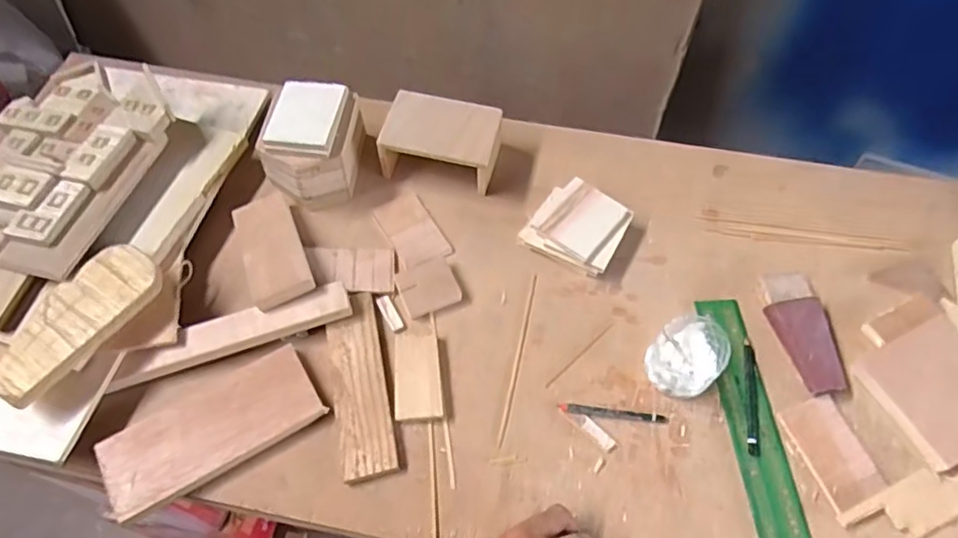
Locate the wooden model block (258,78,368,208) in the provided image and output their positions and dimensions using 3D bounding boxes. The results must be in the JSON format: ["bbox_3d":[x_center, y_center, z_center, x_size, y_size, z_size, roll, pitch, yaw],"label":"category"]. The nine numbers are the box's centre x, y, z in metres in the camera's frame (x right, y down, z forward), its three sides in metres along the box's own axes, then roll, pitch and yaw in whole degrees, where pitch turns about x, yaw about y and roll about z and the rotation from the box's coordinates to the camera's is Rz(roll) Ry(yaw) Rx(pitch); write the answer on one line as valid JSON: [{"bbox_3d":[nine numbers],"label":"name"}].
[{"bbox_3d":[-0.199,-0.150,0.732,0.104,0.095,0.123,4,60,2],"label":"wooden model block"}]

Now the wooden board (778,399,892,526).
[{"bbox_3d":[0.336,0.177,0.577,0.060,0.006,0.106,-17,62,-9],"label":"wooden board"}]

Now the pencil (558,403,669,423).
[{"bbox_3d":[0.132,0.142,0.601,0.104,0.005,0.011,6,61,4],"label":"pencil"}]

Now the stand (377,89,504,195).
[{"bbox_3d":[-0.046,-0.156,0.753,0.136,0.068,0.089,9,61,5],"label":"stand"}]

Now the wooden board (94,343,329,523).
[{"bbox_3d":[-0.255,0.152,0.584,0.197,0.015,0.083,-29,64,-15],"label":"wooden board"}]

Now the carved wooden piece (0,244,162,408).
[{"bbox_3d":[-0.392,0.046,0.592,0.078,0.019,0.167,34,63,20],"label":"carved wooden piece"}]

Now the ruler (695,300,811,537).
[{"bbox_3d":[0.267,0.142,0.600,0.047,0.004,0.251,-3,60,-1],"label":"ruler"}]

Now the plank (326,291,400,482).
[{"bbox_3d":[-0.118,0.112,0.614,0.053,0.007,0.190,-12,61,-7],"label":"plank"}]

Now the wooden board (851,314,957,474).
[{"bbox_3d":[0.458,0.117,0.602,0.129,0.020,0.116,-23,63,-13],"label":"wooden board"}]

